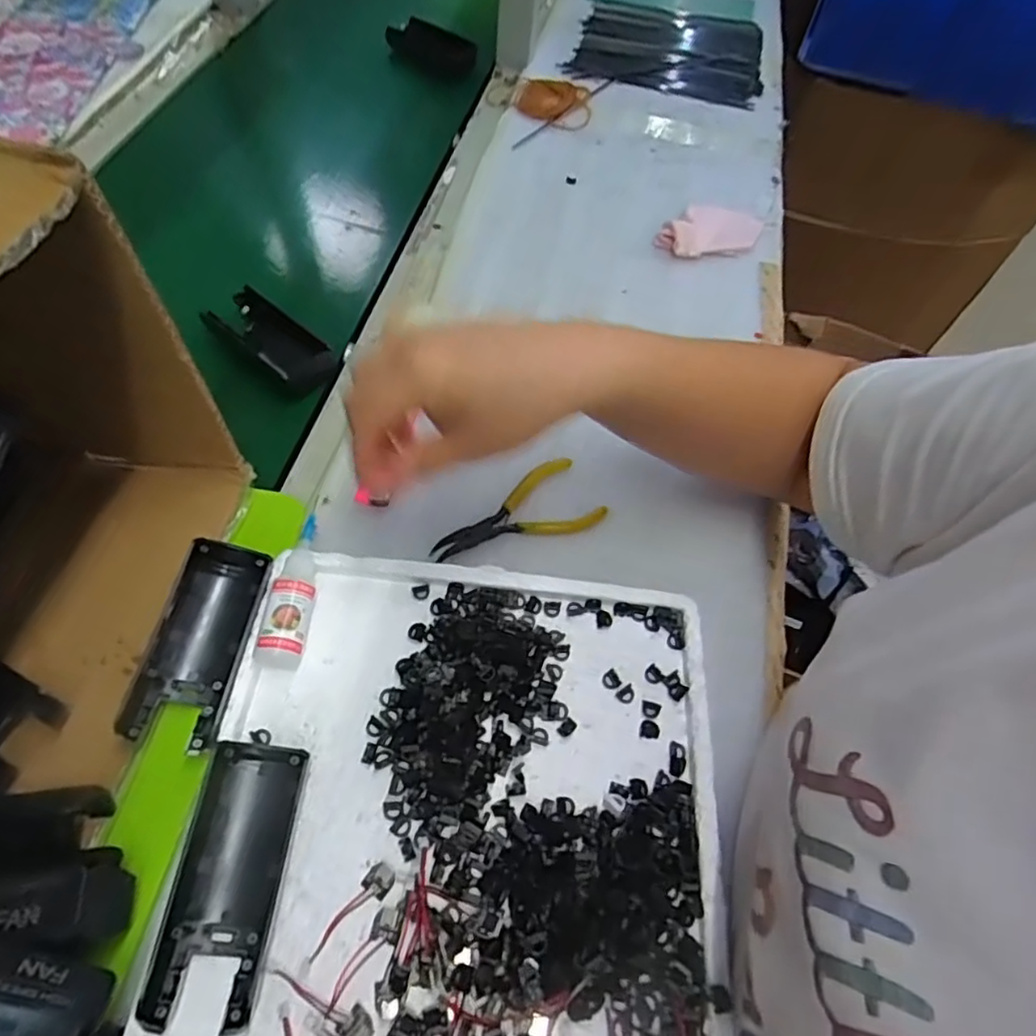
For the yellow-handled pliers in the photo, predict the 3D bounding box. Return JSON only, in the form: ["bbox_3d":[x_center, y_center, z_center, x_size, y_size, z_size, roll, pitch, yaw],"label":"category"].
[{"bbox_3d":[-0.003,-0.008,0.431,0.116,0.010,0.055,-13,61,-12],"label":"yellow-handled pliers"}]

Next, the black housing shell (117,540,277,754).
[{"bbox_3d":[-0.171,0.066,0.343,0.045,0.026,0.106,19,58,-16],"label":"black housing shell"}]

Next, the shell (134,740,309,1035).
[{"bbox_3d":[-0.130,0.161,0.291,0.043,0.019,0.110,3,58,-3],"label":"shell"}]

